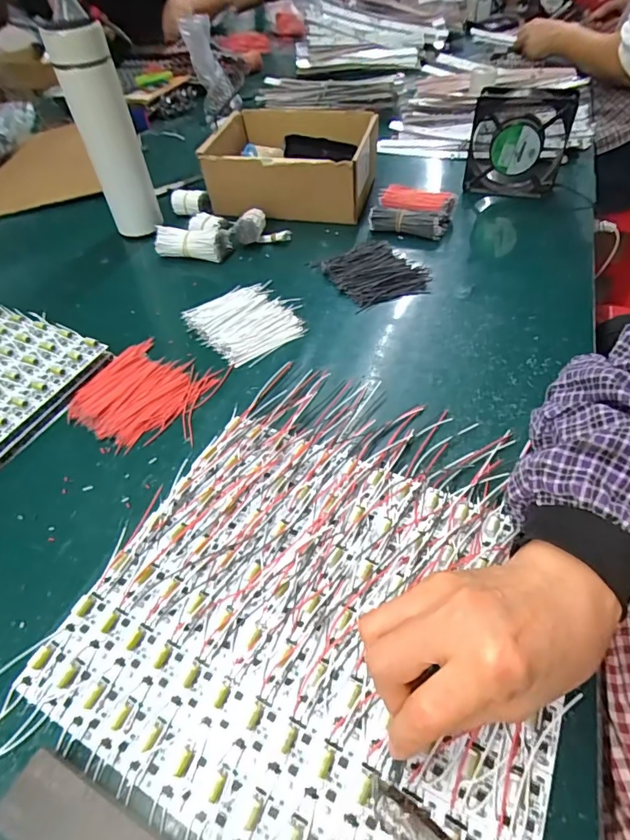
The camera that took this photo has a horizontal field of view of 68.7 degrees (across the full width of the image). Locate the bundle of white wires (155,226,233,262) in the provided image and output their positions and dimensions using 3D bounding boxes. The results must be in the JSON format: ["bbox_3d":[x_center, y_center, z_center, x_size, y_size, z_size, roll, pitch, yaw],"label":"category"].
[{"bbox_3d":[-0.157,-0.227,0.592,0.092,0.032,0.032,3,49,8],"label":"bundle of white wires"}]

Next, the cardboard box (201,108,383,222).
[{"bbox_3d":[-0.033,-0.368,0.660,0.237,0.088,0.175,9,50,13],"label":"cardboard box"}]

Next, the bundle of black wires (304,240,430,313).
[{"bbox_3d":[0.068,-0.176,0.540,0.099,0.012,0.118,-21,50,-13],"label":"bundle of black wires"}]

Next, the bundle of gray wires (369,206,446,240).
[{"bbox_3d":[0.117,-0.255,0.593,0.095,0.023,0.030,9,50,13],"label":"bundle of gray wires"}]

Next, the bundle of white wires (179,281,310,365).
[{"bbox_3d":[-0.074,-0.111,0.503,0.108,0.010,0.120,-33,53,-22],"label":"bundle of white wires"}]

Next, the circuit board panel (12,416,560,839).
[{"bbox_3d":[-0.001,0.121,0.296,0.285,0.009,0.243,19,53,21],"label":"circuit board panel"}]

